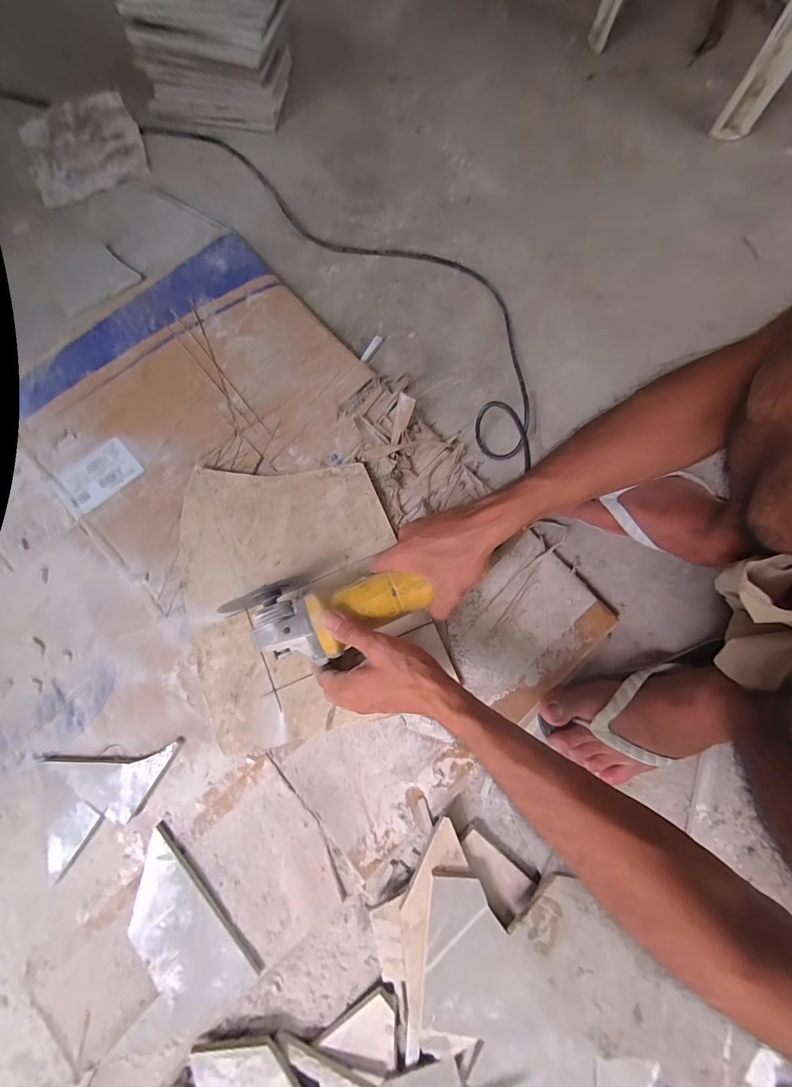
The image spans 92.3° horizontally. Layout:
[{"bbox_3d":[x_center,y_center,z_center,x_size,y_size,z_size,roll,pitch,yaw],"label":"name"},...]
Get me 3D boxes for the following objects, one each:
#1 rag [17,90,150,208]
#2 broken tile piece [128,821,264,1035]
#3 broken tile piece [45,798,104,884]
[{"bbox_3d":[-0.497,-0.630,0.605,0.181,0.013,0.162,-19,86,-1],"label":"rag"},{"bbox_3d":[-0.238,0.421,0.413,0.090,0.018,0.182,-40,83,-7],"label":"broken tile piece"},{"bbox_3d":[-0.372,0.333,0.430,0.037,0.009,0.084,35,81,5],"label":"broken tile piece"}]

